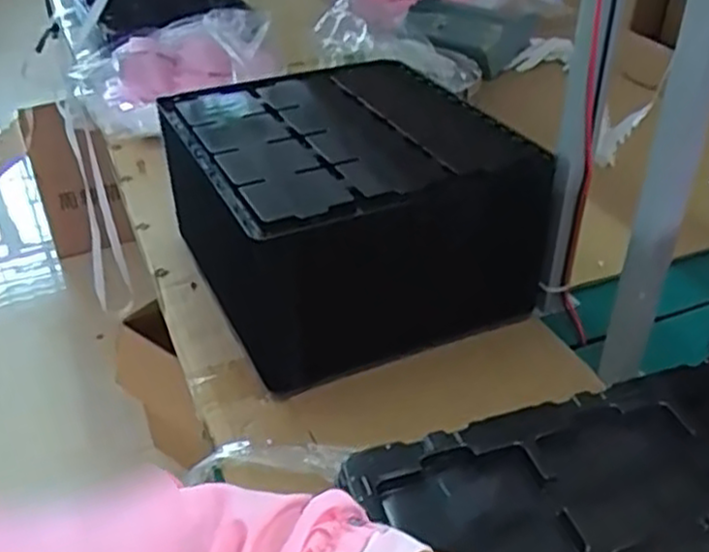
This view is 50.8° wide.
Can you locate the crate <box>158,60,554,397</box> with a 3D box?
[{"bbox_3d":[-0.018,-0.089,0.910,0.354,0.209,0.383,-17,40,-21],"label":"crate"}]

